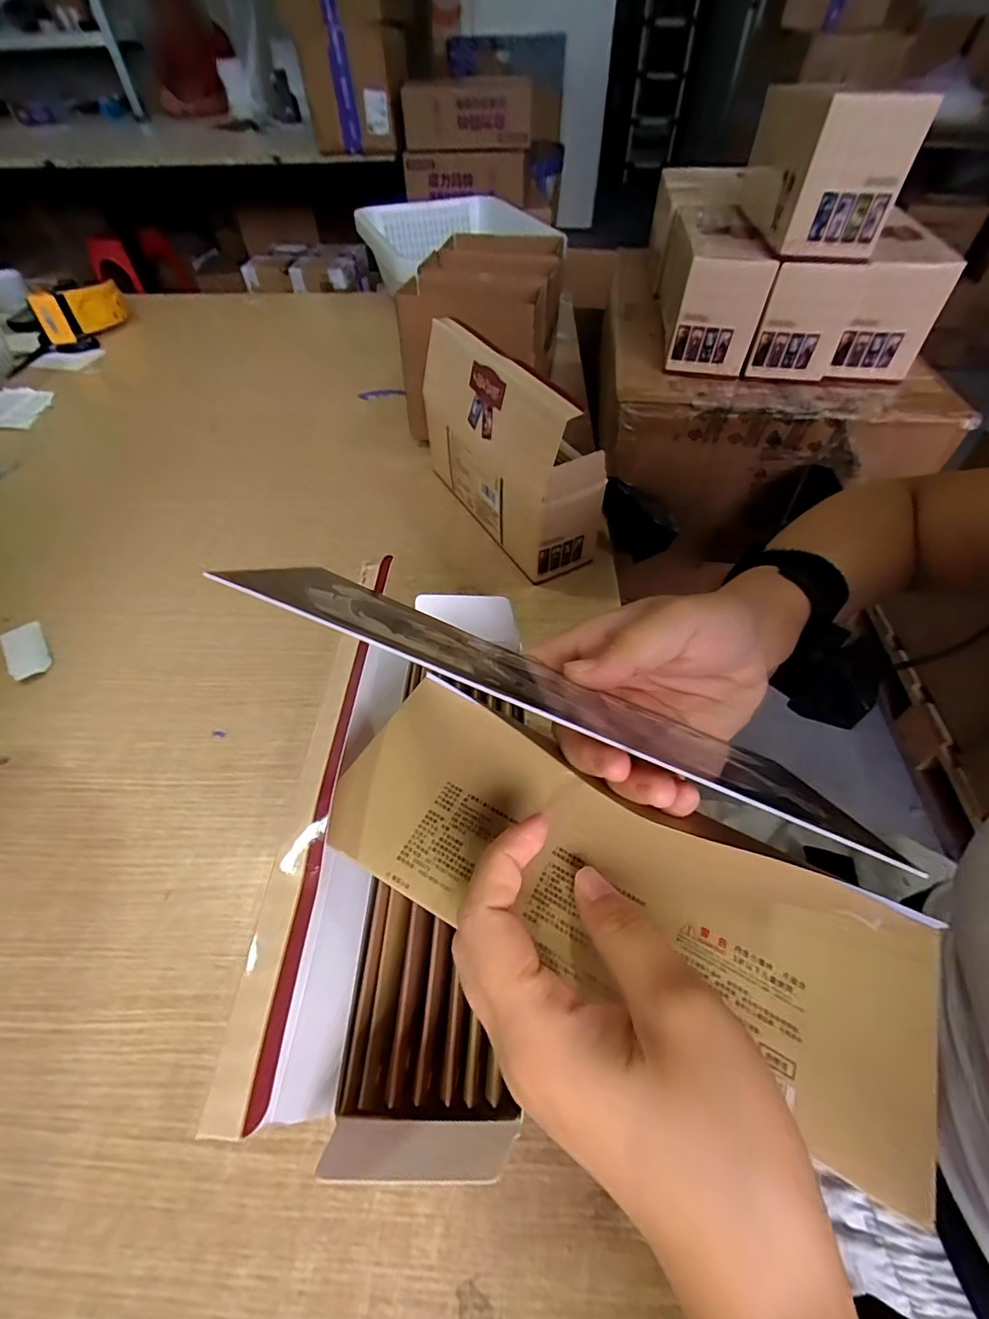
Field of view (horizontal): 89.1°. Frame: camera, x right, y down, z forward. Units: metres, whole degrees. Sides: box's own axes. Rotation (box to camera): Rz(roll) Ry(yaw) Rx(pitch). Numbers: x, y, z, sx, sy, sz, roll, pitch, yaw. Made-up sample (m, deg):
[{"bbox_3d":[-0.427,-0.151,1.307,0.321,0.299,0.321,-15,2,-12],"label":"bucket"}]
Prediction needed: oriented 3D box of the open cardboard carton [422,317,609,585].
[{"bbox_3d":[0.010,-0.204,0.481,0.070,0.158,0.236,-25,55,-19],"label":"open cardboard carton"}]

